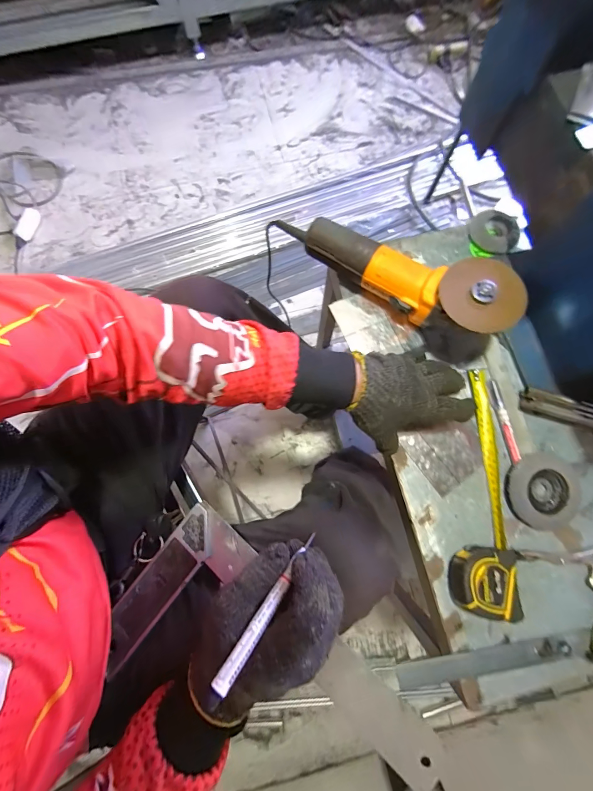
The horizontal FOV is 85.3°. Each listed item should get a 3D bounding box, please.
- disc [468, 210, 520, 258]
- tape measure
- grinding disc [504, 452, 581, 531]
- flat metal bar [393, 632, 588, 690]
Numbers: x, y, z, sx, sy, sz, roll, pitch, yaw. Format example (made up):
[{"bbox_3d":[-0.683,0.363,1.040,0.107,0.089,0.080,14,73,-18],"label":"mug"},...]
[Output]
[{"bbox_3d":[0.307,-0.249,0.498,0.069,0.019,0.079,-2,75,4],"label":"disc"},{"bbox_3d":[0.245,0.110,0.400,0.078,0.039,0.299,13,77,6],"label":"tape measure"},{"bbox_3d":[0.316,0.122,0.409,0.096,0.018,0.092,-1,75,4],"label":"grinding disc"},{"bbox_3d":[0.229,0.307,0.374,0.224,0.010,0.025,-10,75,1],"label":"flat metal bar"}]

